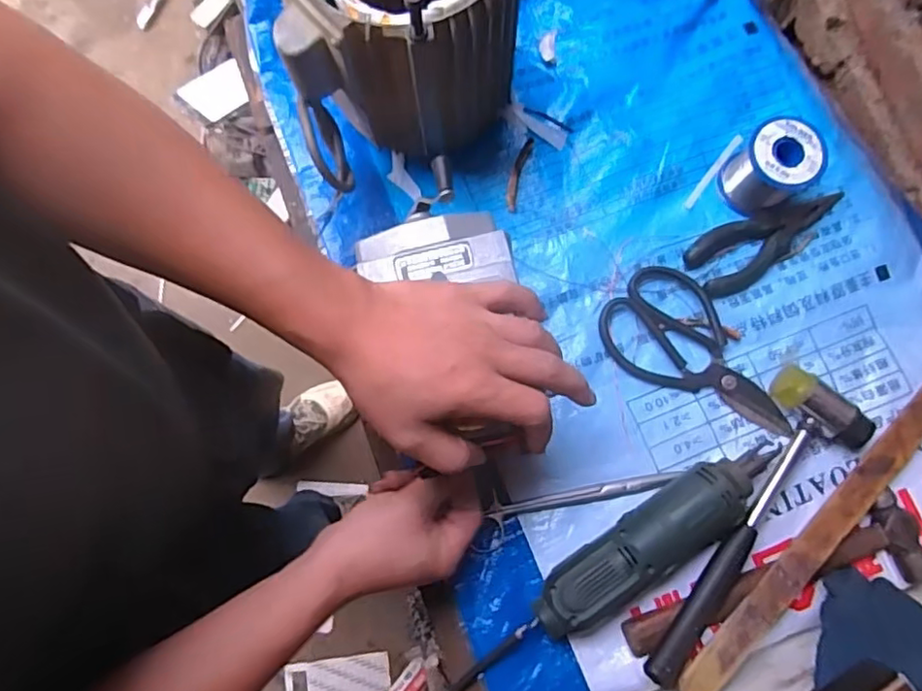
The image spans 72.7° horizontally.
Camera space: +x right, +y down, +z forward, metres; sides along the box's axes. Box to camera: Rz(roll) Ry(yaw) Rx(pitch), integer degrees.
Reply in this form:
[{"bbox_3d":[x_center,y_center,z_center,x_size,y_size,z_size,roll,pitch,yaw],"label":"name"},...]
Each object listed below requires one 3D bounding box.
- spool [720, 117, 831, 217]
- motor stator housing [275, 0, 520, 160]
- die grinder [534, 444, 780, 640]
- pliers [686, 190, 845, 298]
[{"bbox_3d":[0.262,-0.149,0.528,0.061,0.058,0.059,0,80,0],"label":"spool"},{"bbox_3d":[-0.040,-0.249,0.488,0.155,0.175,0.148,3,80,1],"label":"motor stator housing"},{"bbox_3d":[0.153,0.145,0.477,0.216,0.046,0.056,-35,81,-6],"label":"die grinder"},{"bbox_3d":[0.269,-0.090,0.542,0.147,0.015,0.055,-22,80,-4],"label":"pliers"}]

